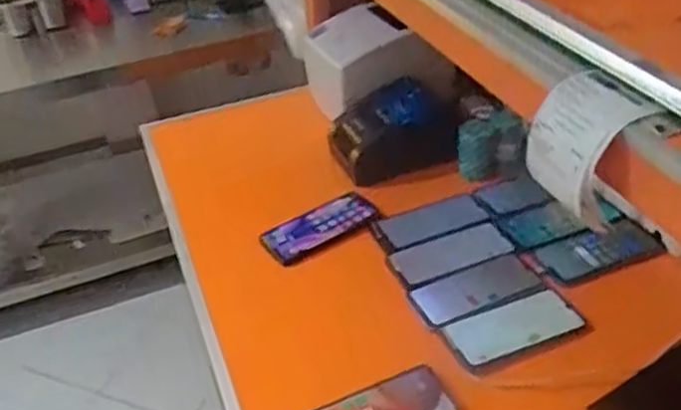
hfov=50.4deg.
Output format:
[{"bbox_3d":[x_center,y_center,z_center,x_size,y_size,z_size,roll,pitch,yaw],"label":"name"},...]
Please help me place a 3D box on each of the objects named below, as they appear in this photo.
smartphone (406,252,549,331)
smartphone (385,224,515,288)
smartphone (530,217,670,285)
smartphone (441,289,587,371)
[{"bbox_3d":[0.173,0.105,0.915,0.159,0.016,0.081,-18,37,-15],"label":"smartphone"},{"bbox_3d":[0.144,0.061,0.971,0.152,0.014,0.074,-16,37,-12],"label":"smartphone"},{"bbox_3d":[0.339,0.060,0.954,0.159,0.010,0.080,-14,36,-9],"label":"smartphone"},{"bbox_3d":[0.205,0.143,0.852,0.160,0.010,0.069,-16,37,-13],"label":"smartphone"}]

